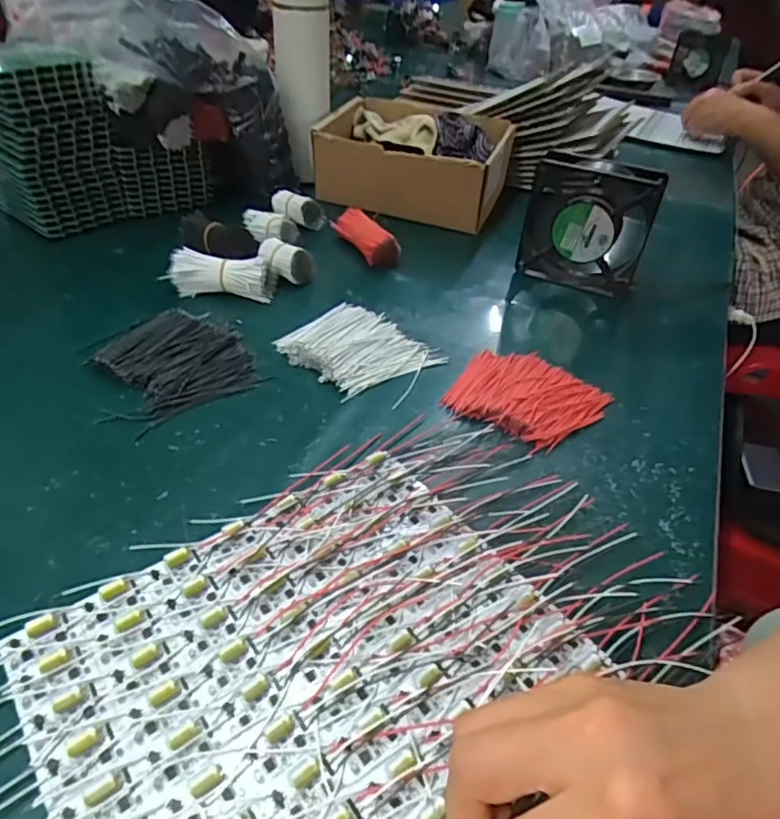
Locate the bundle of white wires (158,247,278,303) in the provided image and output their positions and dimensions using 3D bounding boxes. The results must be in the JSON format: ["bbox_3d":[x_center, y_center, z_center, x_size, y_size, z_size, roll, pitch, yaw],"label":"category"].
[{"bbox_3d":[-0.157,-0.125,0.538,0.093,0.035,0.032,3,41,-4],"label":"bundle of white wires"}]

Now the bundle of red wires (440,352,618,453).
[{"bbox_3d":[0.107,-0.011,0.456,0.109,0.015,0.096,27,45,23],"label":"bundle of red wires"}]

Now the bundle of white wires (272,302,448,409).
[{"bbox_3d":[-0.025,-0.053,0.491,0.120,0.016,0.098,29,46,24],"label":"bundle of white wires"}]

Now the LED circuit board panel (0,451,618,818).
[{"bbox_3d":[-0.011,0.148,0.260,0.235,0.009,0.281,-25,49,-31],"label":"LED circuit board panel"}]

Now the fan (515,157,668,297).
[{"bbox_3d":[0.193,-0.175,0.577,0.116,0.132,0.031,16,42,11],"label":"fan"}]

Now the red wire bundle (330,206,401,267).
[{"bbox_3d":[-0.024,-0.187,0.617,0.031,0.027,0.091,-24,49,-30],"label":"red wire bundle"}]

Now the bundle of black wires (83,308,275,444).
[{"bbox_3d":[-0.171,-0.040,0.456,0.116,0.019,0.113,-28,51,-33],"label":"bundle of black wires"}]

